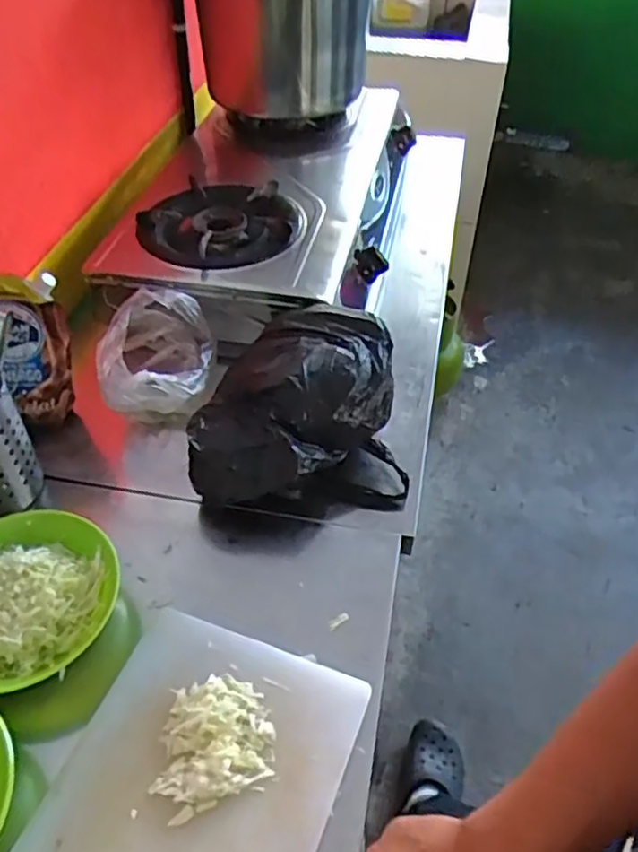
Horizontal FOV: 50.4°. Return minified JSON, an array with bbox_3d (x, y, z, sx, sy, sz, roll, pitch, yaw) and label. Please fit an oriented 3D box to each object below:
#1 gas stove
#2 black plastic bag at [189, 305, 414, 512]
[{"bbox_3d":[-0.074,-0.370,1.067,0.389,0.113,0.612,7,45,7],"label":"gas stove"},{"bbox_3d":[-0.030,-0.023,0.755,0.224,0.122,0.226,-6,45,-6],"label":"black plastic bag"}]

